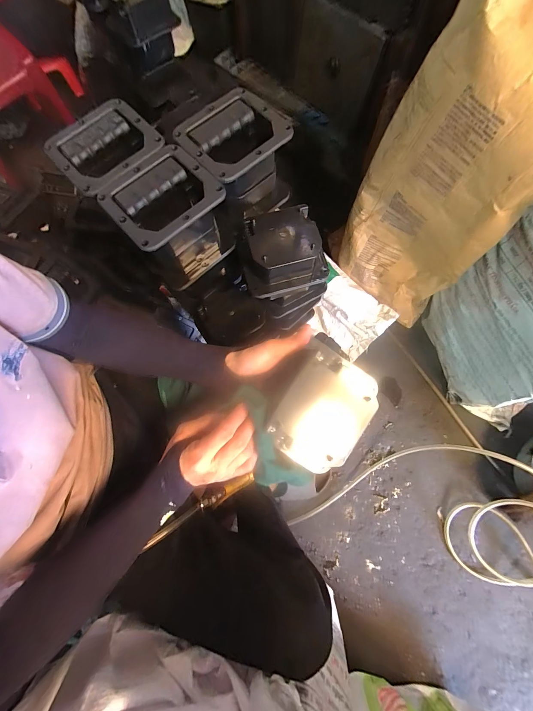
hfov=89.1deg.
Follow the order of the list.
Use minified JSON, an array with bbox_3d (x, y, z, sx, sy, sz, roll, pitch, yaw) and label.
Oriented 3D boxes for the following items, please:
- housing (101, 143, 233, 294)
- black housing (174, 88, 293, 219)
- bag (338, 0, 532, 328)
[{"bbox_3d":[-0.147,-0.212,0.441,0.147,0.130,0.134,-43,78,-9],"label":"housing"},{"bbox_3d":[-0.046,-0.328,0.452,0.148,0.099,0.137,-39,78,-8],"label":"black housing"},{"bbox_3d":[0.371,-0.358,0.615,0.199,0.545,0.359,-44,78,-9],"label":"bag"}]

